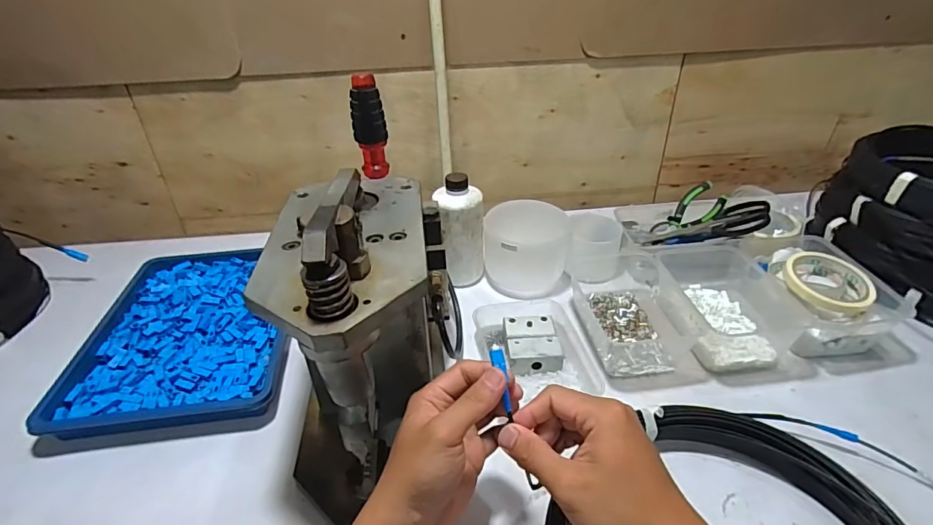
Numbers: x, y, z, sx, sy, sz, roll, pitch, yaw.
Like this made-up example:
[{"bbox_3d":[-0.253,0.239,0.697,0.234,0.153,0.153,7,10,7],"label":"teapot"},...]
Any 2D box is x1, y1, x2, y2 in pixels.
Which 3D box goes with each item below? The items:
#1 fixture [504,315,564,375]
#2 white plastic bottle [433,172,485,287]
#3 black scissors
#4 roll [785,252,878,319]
[{"bbox_3d":[0.080,0.098,0.574,0.064,0.025,0.073,-3,36,-1],"label":"fixture"},{"bbox_3d":[-0.005,-0.041,0.668,0.059,0.154,0.059,-1,33,0],"label":"white plastic bottle"},{"bbox_3d":[0.353,-0.050,0.696,0.171,0.026,0.067,-15,22,42],"label":"black scissors"},{"bbox_3d":[0.443,0.027,0.578,0.089,0.031,0.093,-2,36,1],"label":"roll"}]

